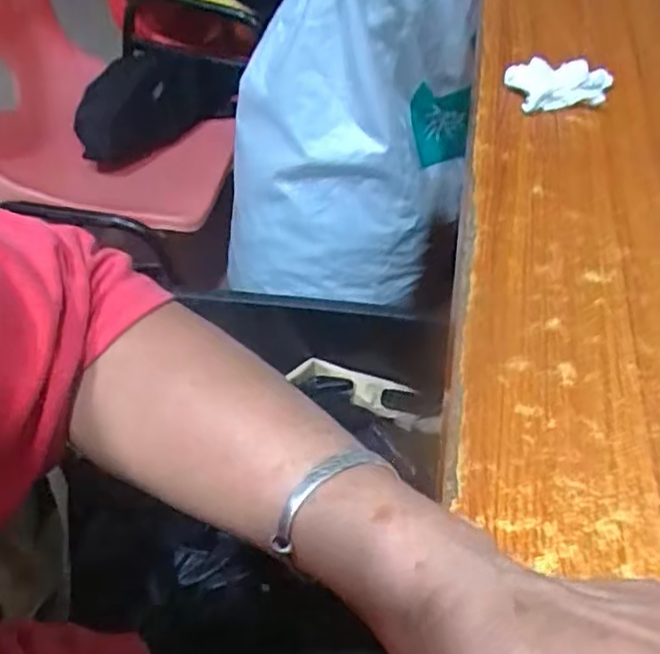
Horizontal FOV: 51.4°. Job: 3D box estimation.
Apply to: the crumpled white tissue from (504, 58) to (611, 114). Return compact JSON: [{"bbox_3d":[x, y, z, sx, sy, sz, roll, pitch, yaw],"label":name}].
[{"bbox_3d":[0.168,-0.179,0.502,0.078,0.020,0.049,-6,48,-7],"label":"crumpled white tissue"}]

